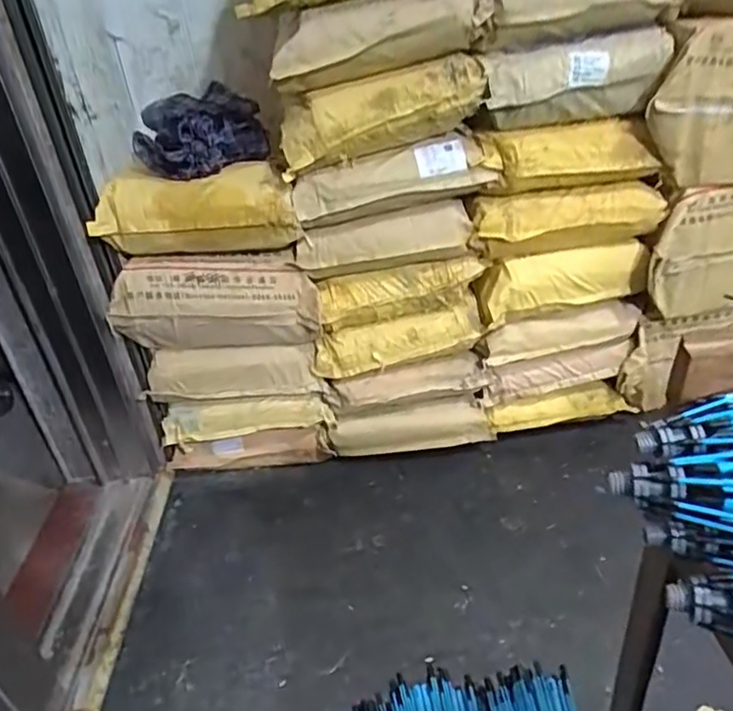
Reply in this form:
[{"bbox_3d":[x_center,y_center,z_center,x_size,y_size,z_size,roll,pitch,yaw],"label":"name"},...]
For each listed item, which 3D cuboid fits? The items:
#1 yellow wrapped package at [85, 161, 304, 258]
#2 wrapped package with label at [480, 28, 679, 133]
[{"bbox_3d":[-0.379,-0.315,1.327,0.433,0.165,0.177,-10,32,-5],"label":"yellow wrapped package"},{"bbox_3d":[0.413,-0.537,1.171,0.365,0.142,0.102,-5,32,2],"label":"wrapped package with label"}]

